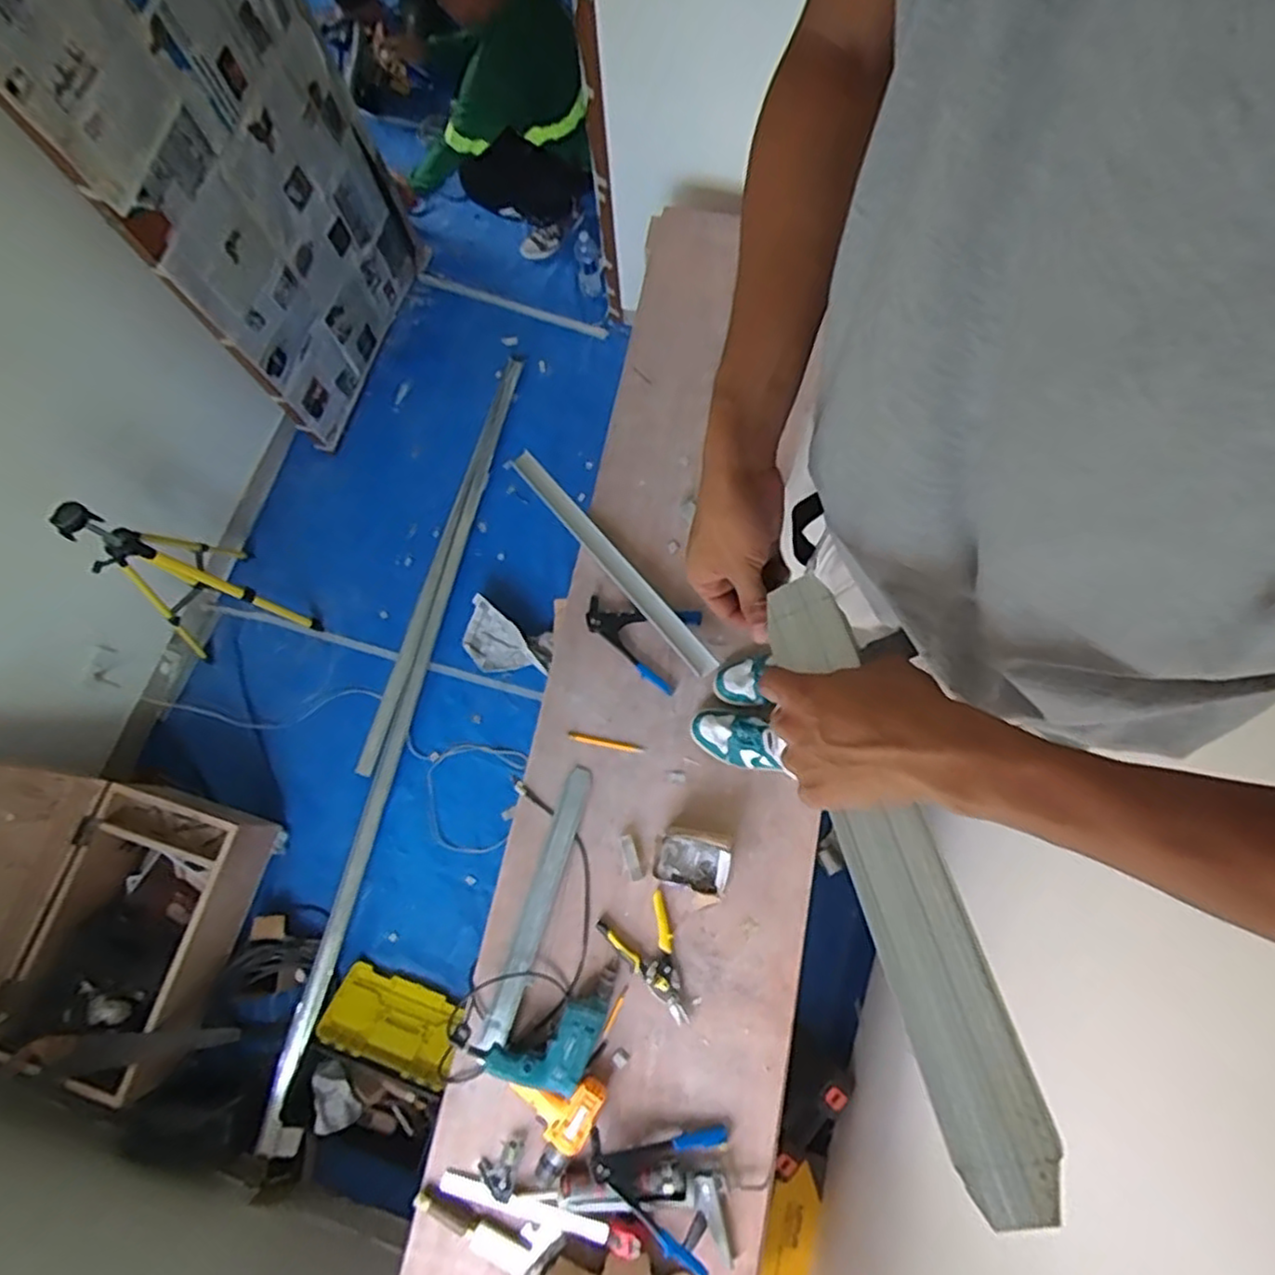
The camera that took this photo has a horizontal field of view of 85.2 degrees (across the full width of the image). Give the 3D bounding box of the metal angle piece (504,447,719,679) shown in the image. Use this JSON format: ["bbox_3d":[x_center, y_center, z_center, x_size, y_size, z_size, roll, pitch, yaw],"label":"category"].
[{"bbox_3d":[-0.066,-0.180,1.539,0.057,0.029,0.672,-39,77,-8],"label":"metal angle piece"}]

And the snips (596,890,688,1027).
[{"bbox_3d":[0.024,0.625,1.325,0.133,0.022,0.221,-23,76,-4],"label":"snips"}]

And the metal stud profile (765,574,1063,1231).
[{"bbox_3d":[0.147,0.122,0.403,0.052,0.029,0.340,-26,63,24],"label":"metal stud profile"}]

